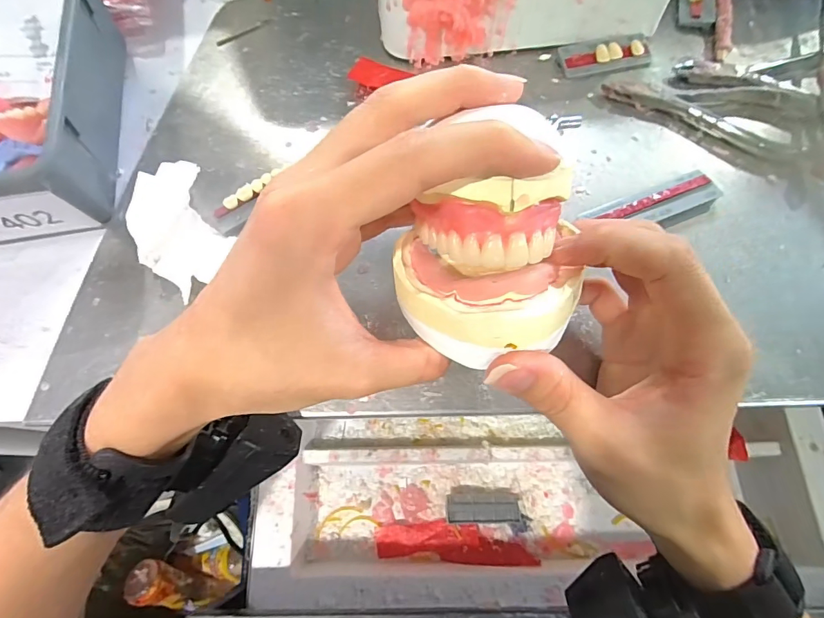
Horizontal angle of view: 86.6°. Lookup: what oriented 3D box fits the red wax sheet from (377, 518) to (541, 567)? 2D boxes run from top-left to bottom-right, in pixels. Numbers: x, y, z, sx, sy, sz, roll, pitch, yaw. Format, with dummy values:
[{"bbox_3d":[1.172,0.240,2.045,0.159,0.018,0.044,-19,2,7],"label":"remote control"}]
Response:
[{"bbox_3d":[0.033,0.185,0.346,0.121,0.023,0.028,2,69,2],"label":"red wax sheet"}]

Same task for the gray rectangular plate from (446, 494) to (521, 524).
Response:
[{"bbox_3d":[0.058,0.163,0.357,0.058,0.014,0.021,2,69,2],"label":"gray rectangular plate"}]

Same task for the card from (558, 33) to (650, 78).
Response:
[{"bbox_3d":[0.131,-0.172,0.296,0.061,0.008,0.027,-9,69,-2],"label":"card"}]

